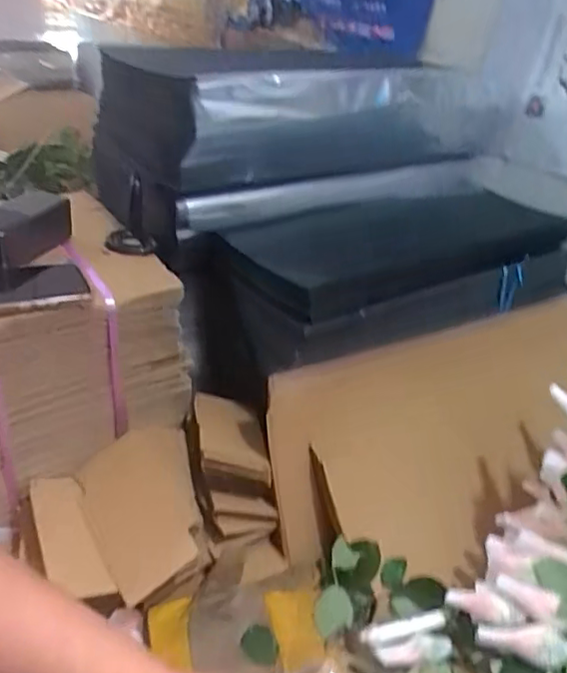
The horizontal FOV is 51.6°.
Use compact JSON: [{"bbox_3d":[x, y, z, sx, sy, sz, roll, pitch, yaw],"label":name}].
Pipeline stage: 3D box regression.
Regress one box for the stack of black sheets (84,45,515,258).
[{"bbox_3d":[0.036,-0.317,0.919,0.628,0.214,0.265,-19,41,-34],"label":"stack of black sheets"}]

